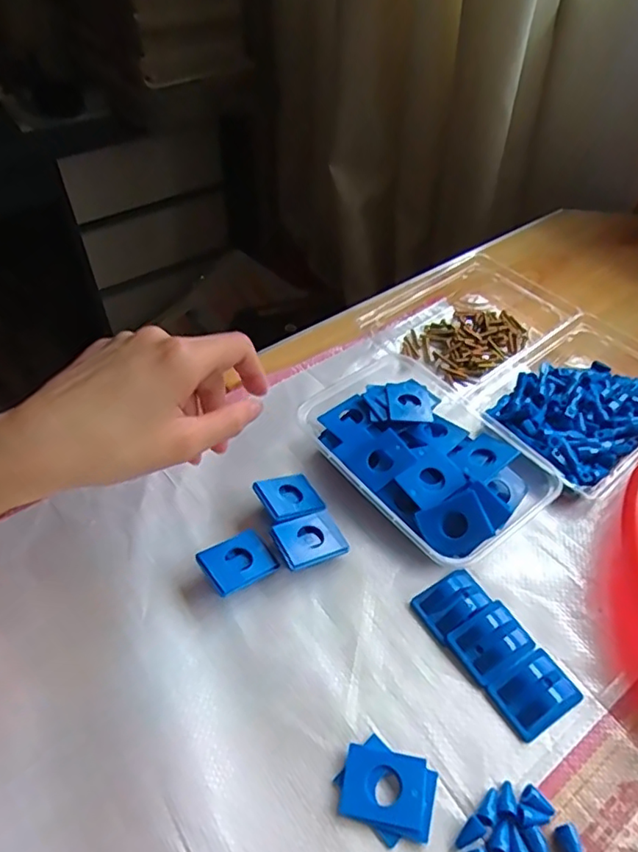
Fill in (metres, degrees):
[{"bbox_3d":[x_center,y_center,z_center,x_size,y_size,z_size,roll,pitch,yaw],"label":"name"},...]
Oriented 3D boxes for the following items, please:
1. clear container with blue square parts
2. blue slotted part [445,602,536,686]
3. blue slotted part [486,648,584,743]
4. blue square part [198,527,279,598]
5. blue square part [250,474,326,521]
[{"bbox_3d":[0.071,0.013,0.429,0.136,0.036,0.188,-29,54,-24],"label":"clear container with blue square parts"},{"bbox_3d":[0.103,0.127,0.346,0.044,0.012,0.035,-26,53,-22],"label":"blue slotted part"},{"bbox_3d":[0.123,0.148,0.328,0.046,0.014,0.033,-24,53,-20],"label":"blue slotted part"},{"bbox_3d":[-0.052,0.088,0.373,0.043,0.018,0.032,-28,54,-23],"label":"blue square part"},{"bbox_3d":[-0.020,0.048,0.398,0.041,0.004,0.033,-9,52,-34],"label":"blue square part"}]

